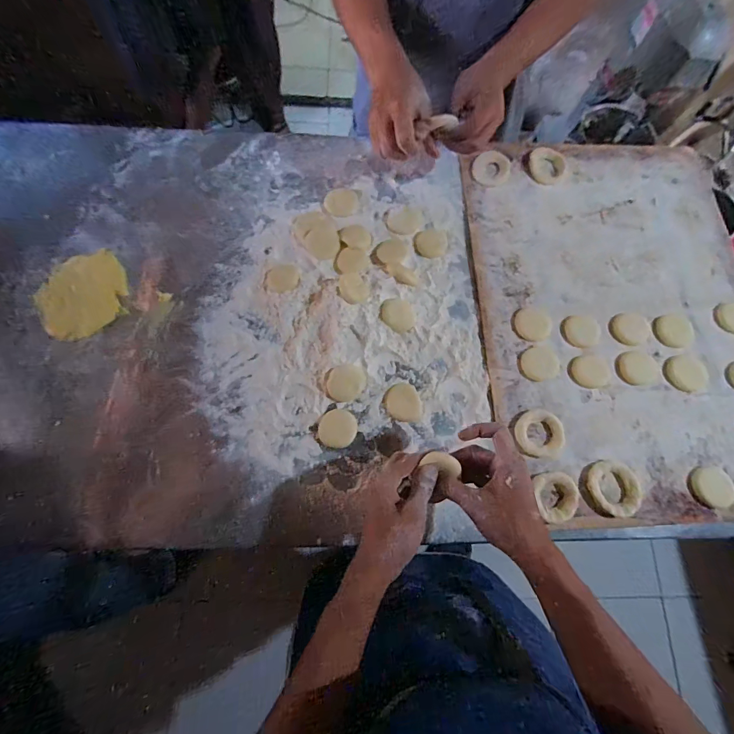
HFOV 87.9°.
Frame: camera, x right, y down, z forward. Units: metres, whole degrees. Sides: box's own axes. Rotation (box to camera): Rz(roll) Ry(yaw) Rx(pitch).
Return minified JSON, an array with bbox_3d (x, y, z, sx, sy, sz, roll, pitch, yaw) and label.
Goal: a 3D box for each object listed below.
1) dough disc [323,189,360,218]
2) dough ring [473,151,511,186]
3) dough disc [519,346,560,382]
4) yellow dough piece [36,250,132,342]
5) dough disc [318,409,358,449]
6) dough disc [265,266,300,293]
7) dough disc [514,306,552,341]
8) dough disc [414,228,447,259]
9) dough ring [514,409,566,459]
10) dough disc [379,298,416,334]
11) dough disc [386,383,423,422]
[{"bbox_3d":[-0.039,-0.258,0.596,0.053,0.005,0.047,-9,72,-5],"label":"dough disc"},{"bbox_3d":[0.206,-0.328,0.627,0.061,0.007,0.071,21,72,5],"label":"dough ring"},{"bbox_3d":[0.240,-0.005,0.528,0.054,0.004,0.048,-13,72,-7],"label":"dough disc"},{"bbox_3d":[-0.395,-0.103,0.530,0.112,0.016,0.120,-21,77,-8],"label":"yellow dough piece"},{"bbox_3d":[-0.037,0.080,0.496,0.049,0.004,0.048,-8,72,-5],"label":"dough disc"},{"bbox_3d":[-0.119,-0.125,0.541,0.047,0.005,0.038,-22,84,-1],"label":"dough disc"},{"bbox_3d":[0.239,-0.062,0.547,0.050,0.004,0.052,1,71,-2],"label":"dough disc"},{"bbox_3d":[0.099,-0.193,0.591,0.051,0.004,0.050,-2,72,-3],"label":"dough disc"},{"bbox_3d":[0.228,0.087,0.501,0.064,0.015,0.062,1,71,-2],"label":"dough ring"},{"bbox_3d":[0.045,-0.075,0.538,0.052,0.004,0.048,4,78,-19],"label":"dough disc"},{"bbox_3d":[0.049,0.048,0.512,0.045,0.006,0.052,-8,72,-5],"label":"dough disc"}]

